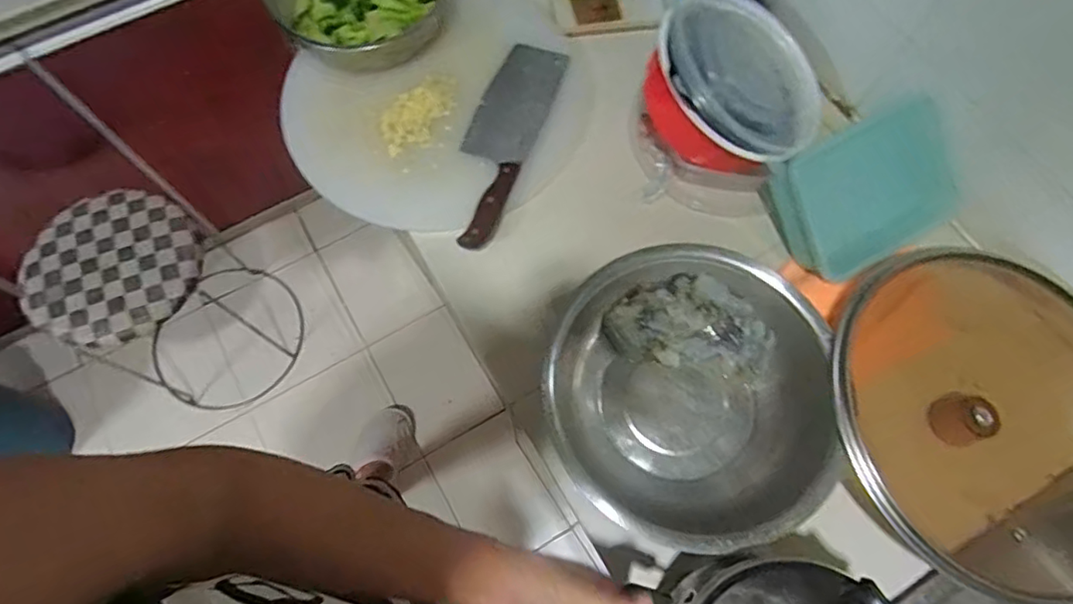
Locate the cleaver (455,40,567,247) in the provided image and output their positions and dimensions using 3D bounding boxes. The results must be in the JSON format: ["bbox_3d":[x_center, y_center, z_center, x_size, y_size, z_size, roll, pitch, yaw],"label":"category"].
[{"bbox_3d":[-0.042,-0.194,0.687,0.076,0.020,0.291,19,70,6],"label":"cleaver"}]

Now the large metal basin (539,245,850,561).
[{"bbox_3d":[0.148,0.092,0.572,0.264,0.096,0.267,0,69,-1],"label":"large metal basin"}]

